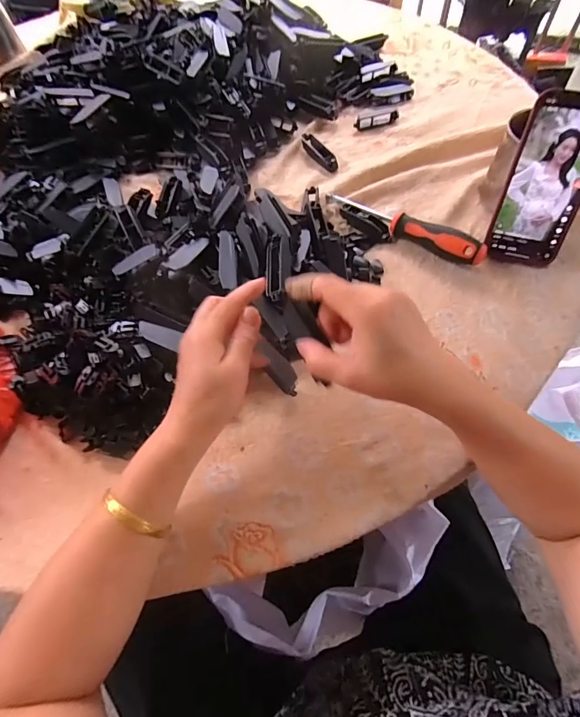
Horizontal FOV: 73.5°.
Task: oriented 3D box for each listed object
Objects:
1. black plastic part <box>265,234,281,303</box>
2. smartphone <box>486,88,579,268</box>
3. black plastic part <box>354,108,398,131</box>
[{"bbox_3d":[-0.016,-0.090,0.383,0.015,0.008,0.071,-1,72,3],"label":"black plastic part"},{"bbox_3d":[0.266,-0.179,0.403,0.077,0.160,0.007,15,32,17],"label":"smartphone"},{"bbox_3d":[0.127,-0.354,0.574,0.070,0.014,0.021,-16,62,-4],"label":"black plastic part"}]

